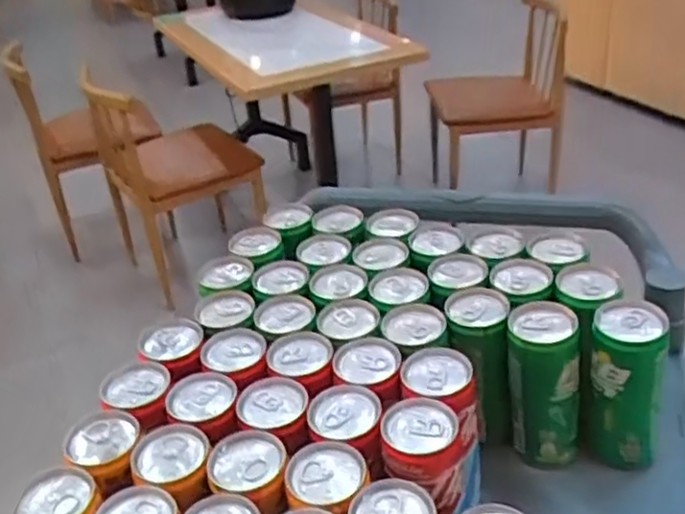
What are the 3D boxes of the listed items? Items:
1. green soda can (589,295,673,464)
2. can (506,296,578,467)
[{"bbox_3d":[0.235,0.108,0.596,0.061,0.134,0.057,7,34,20],"label":"green soda can"},{"bbox_3d":[0.171,0.108,0.617,0.059,0.141,0.057,-4,32,2],"label":"can"}]

